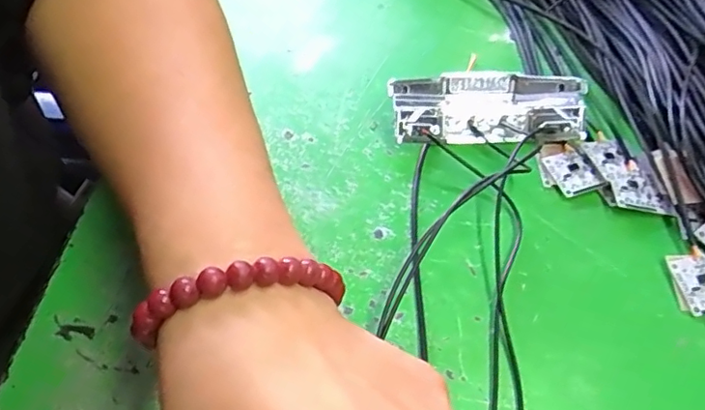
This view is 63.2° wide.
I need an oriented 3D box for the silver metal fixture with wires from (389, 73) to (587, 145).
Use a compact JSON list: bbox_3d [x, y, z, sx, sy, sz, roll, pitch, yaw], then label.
[{"bbox_3d":[0.067,-0.050,0.296,0.094,0.022,0.041,-2,54,-1],"label":"silver metal fixture with wires"}]

